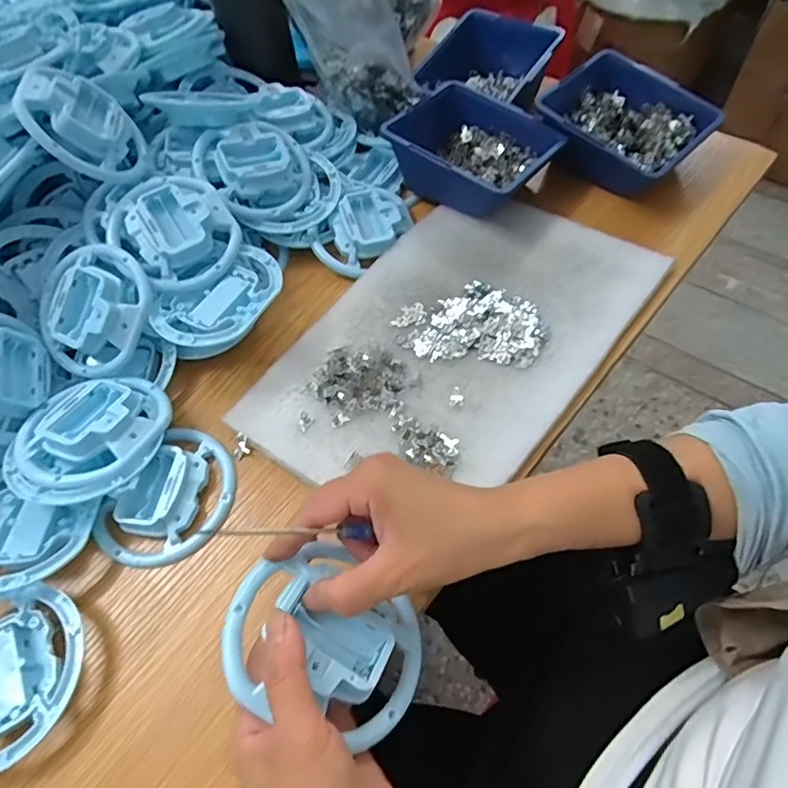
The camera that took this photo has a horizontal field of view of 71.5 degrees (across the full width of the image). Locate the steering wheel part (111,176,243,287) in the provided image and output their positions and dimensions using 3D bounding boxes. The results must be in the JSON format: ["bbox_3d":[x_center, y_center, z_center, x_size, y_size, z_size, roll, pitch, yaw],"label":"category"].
[{"bbox_3d":[-0.177,-0.136,0.450,0.091,0.041,0.102,-44,98,-18],"label":"steering wheel part"}]

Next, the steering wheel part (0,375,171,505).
[{"bbox_3d":[-0.222,0.028,0.392,0.099,0.032,0.101,-2,58,4],"label":"steering wheel part"}]

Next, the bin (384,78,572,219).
[{"bbox_3d":[0.070,-0.236,0.527,0.145,0.058,0.119,35,67,23],"label":"bin"}]

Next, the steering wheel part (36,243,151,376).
[{"bbox_3d":[-0.234,-0.067,0.431,0.083,0.031,0.103,10,86,0],"label":"steering wheel part"}]

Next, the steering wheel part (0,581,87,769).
[{"bbox_3d":[-0.239,0.173,0.334,0.101,0.020,0.097,-11,58,-2],"label":"steering wheel part"}]

